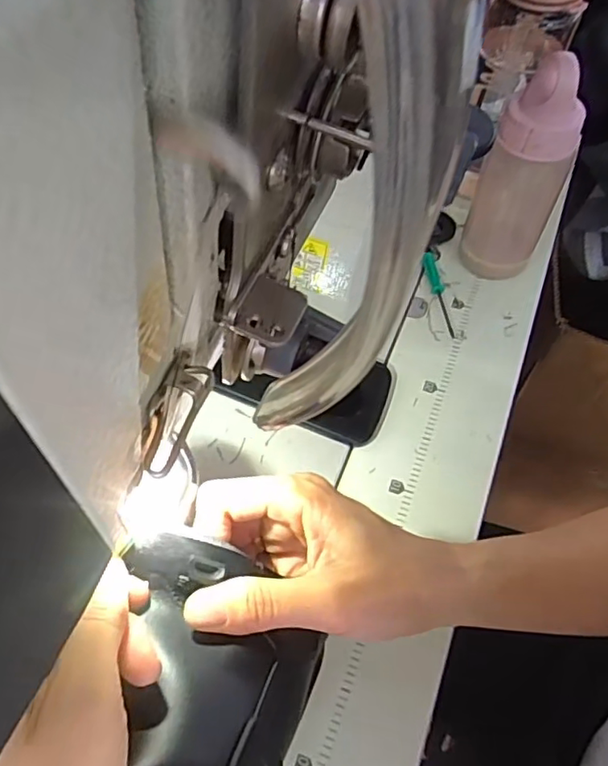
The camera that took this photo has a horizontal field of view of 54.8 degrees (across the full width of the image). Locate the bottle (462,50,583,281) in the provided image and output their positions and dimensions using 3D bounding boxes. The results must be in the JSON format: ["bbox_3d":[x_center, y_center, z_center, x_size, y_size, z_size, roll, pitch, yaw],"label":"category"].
[{"bbox_3d":[0.190,-0.179,0.508,0.065,0.196,0.061,21,61,12],"label":"bottle"}]

